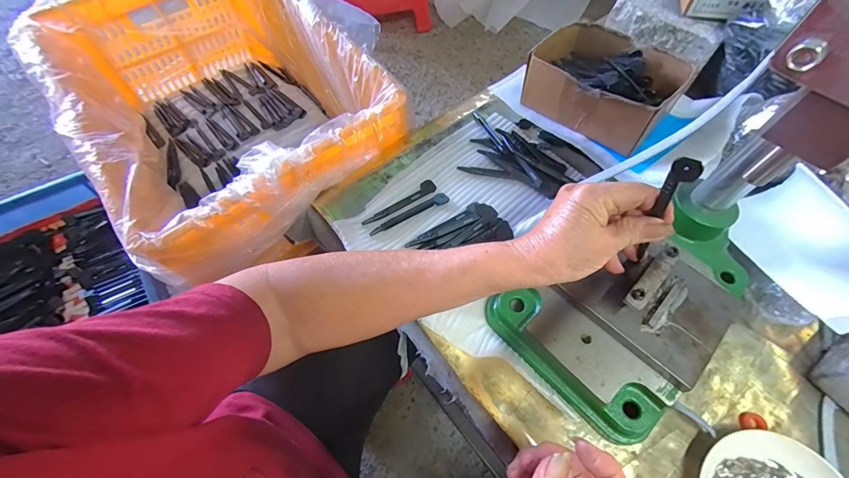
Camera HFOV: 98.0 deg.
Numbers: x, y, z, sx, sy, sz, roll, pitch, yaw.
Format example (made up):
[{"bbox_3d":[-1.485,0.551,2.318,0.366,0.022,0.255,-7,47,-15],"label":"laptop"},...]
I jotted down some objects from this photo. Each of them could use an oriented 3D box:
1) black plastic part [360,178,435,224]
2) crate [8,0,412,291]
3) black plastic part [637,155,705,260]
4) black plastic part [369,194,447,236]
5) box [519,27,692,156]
[{"bbox_3d":[-0.026,-0.040,0.420,0.098,0.006,0.016,-38,68,-19],"label":"black plastic part"},{"bbox_3d":[-0.291,-0.191,0.562,0.341,0.209,0.497,-37,67,-19],"label":"crate"},{"bbox_3d":[0.170,-0.018,0.266,0.016,0.098,0.008,28,63,27],"label":"black plastic part"},{"bbox_3d":[-0.016,-0.028,0.411,0.098,0.008,0.015,-29,65,-15],"label":"black plastic part"},{"bbox_3d":[0.223,-0.198,0.466,0.131,0.064,0.167,-40,68,-20],"label":"box"}]

